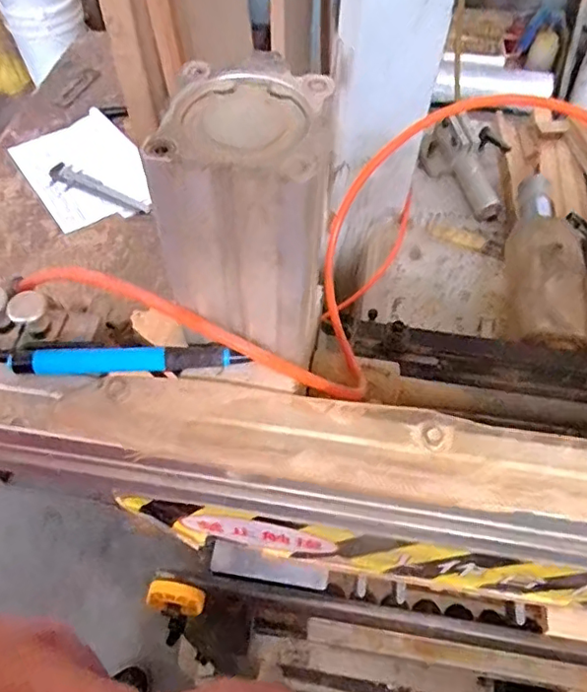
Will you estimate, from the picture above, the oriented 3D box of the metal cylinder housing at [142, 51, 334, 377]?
[{"bbox_3d":[-0.019,-0.058,0.262,0.067,0.126,0.065,11,56,7],"label":"metal cylinder housing"}]

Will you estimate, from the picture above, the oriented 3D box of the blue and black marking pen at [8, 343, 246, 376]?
[{"bbox_3d":[-0.084,0.007,0.287,0.117,0.012,0.011,-3,56,-3],"label":"blue and black marking pen"}]

